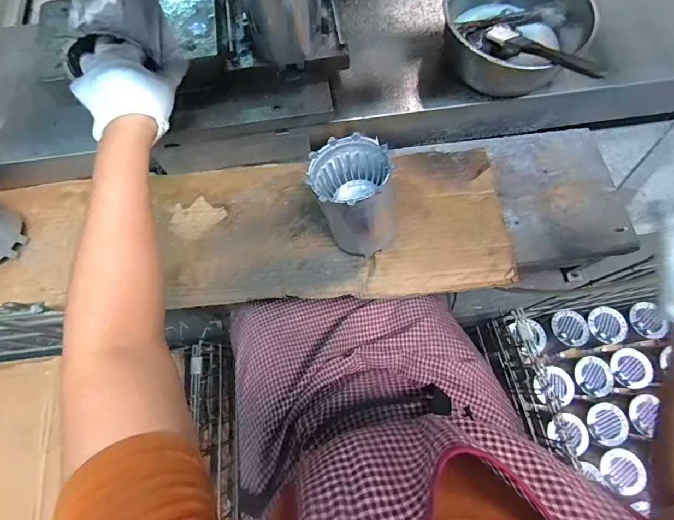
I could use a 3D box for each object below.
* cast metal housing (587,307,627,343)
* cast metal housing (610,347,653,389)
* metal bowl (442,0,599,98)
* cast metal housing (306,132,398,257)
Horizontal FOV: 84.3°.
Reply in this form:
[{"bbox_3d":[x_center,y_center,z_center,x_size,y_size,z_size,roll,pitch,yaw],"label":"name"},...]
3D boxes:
[{"bbox_3d":[0.640,0.159,0.880,0.077,0.037,0.075,38,76,11],"label":"cast metal housing"},{"bbox_3d":[0.658,0.242,0.831,0.073,0.024,0.083,-1,72,0],"label":"cast metal housing"},{"bbox_3d":[0.231,-0.307,0.512,0.176,0.087,0.167,0,72,0],"label":"metal bowl"},{"bbox_3d":[0.021,-0.076,0.461,0.090,0.122,0.117,-27,74,-8],"label":"cast metal housing"}]

